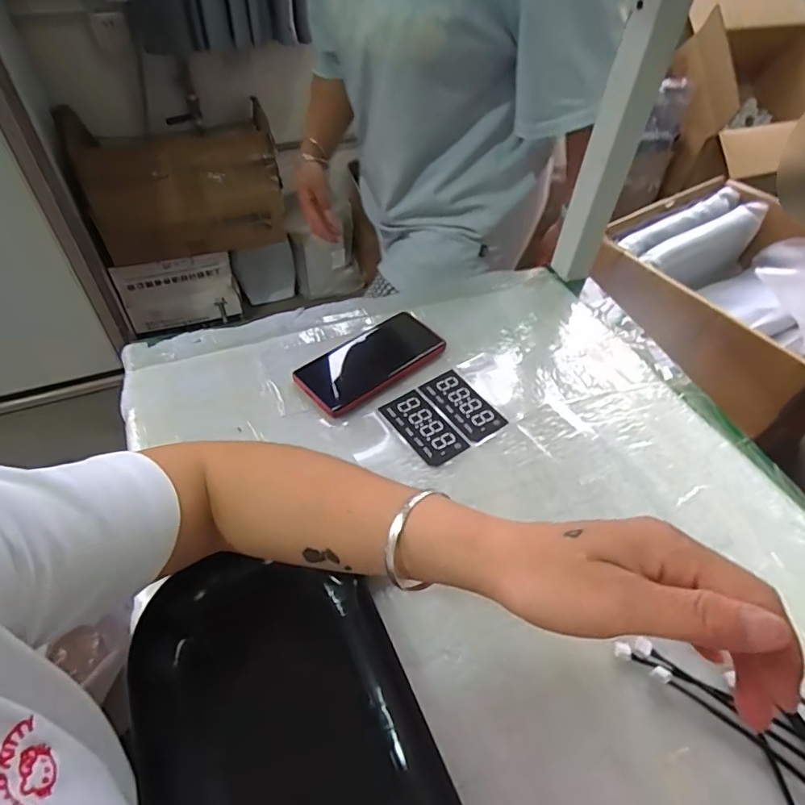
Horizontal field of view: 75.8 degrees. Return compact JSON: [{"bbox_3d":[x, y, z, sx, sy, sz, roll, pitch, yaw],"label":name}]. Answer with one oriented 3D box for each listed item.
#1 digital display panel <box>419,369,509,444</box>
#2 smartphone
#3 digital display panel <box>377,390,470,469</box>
[{"bbox_3d":[0.064,0.003,0.555,0.049,0.007,0.095,-26,55,-24],"label":"digital display panel"},{"bbox_3d":[-0.032,-0.049,0.584,0.170,0.017,0.080,-35,59,-30],"label":"smartphone"},{"bbox_3d":[0.021,0.027,0.533,0.048,0.006,0.092,-28,56,-26],"label":"digital display panel"}]

